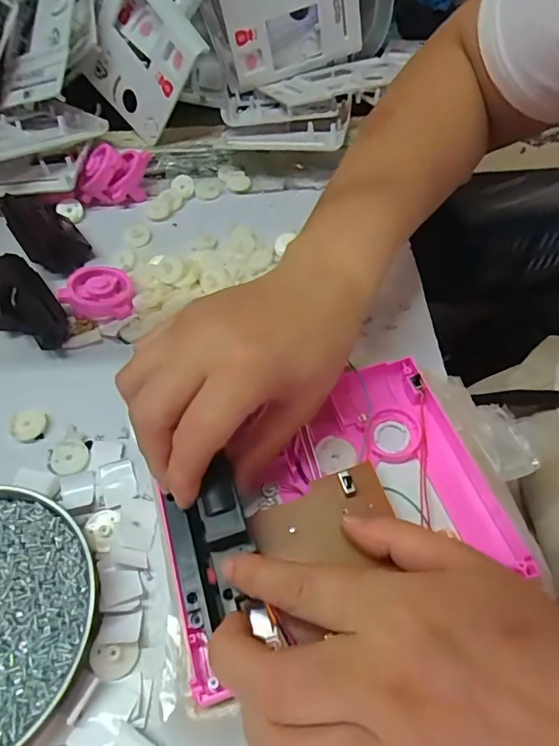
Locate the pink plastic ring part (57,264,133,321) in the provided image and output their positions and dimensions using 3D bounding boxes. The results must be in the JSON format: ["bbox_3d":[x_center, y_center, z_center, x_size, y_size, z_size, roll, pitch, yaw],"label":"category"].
[{"bbox_3d":[-0.143,-0.062,0.383,0.051,0.022,0.049,-10,56,-4],"label":"pink plastic ring part"}]

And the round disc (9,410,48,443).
[{"bbox_3d":[-0.168,0.035,0.326,0.023,0.006,0.022,-1,56,2],"label":"round disc"}]

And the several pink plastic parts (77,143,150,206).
[{"bbox_3d":[-0.156,-0.188,0.458,0.065,0.045,0.035,-11,56,-5],"label":"several pink plastic parts"}]

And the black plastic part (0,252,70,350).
[{"bbox_3d":[-0.195,-0.050,0.371,0.046,0.033,0.095,-34,61,-19],"label":"black plastic part"}]

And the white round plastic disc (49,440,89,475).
[{"bbox_3d":[-0.134,0.054,0.312,0.023,0.004,0.024,-1,56,2],"label":"white round plastic disc"}]

